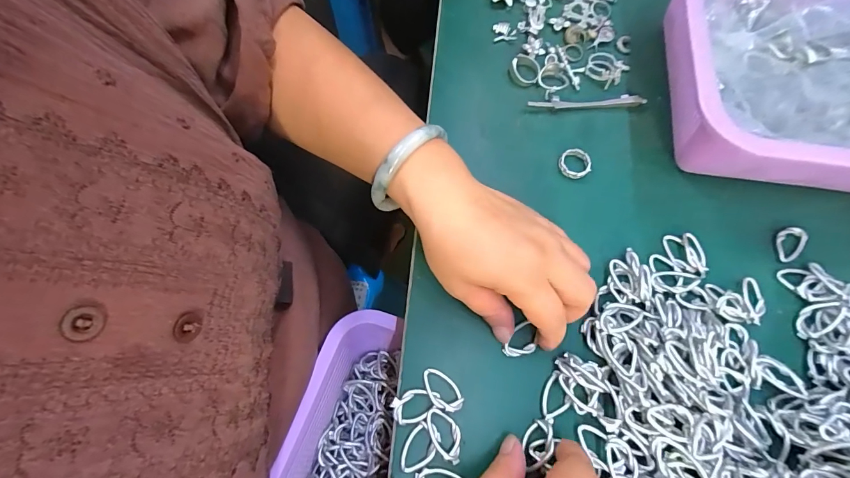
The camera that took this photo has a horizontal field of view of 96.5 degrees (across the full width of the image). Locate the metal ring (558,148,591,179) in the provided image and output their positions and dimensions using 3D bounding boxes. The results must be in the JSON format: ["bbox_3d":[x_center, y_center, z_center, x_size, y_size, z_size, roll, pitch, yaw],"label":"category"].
[{"bbox_3d":[0.121,-0.061,0.306,0.025,0.009,0.023,0,73,1],"label":"metal ring"}]

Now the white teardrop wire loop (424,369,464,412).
[{"bbox_3d":[0.011,0.099,0.250,0.019,0.006,0.031,-33,75,-9],"label":"white teardrop wire loop"}]

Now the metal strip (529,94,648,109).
[{"bbox_3d":[0.139,-0.118,0.327,0.098,0.005,0.011,-2,73,0],"label":"metal strip"}]

